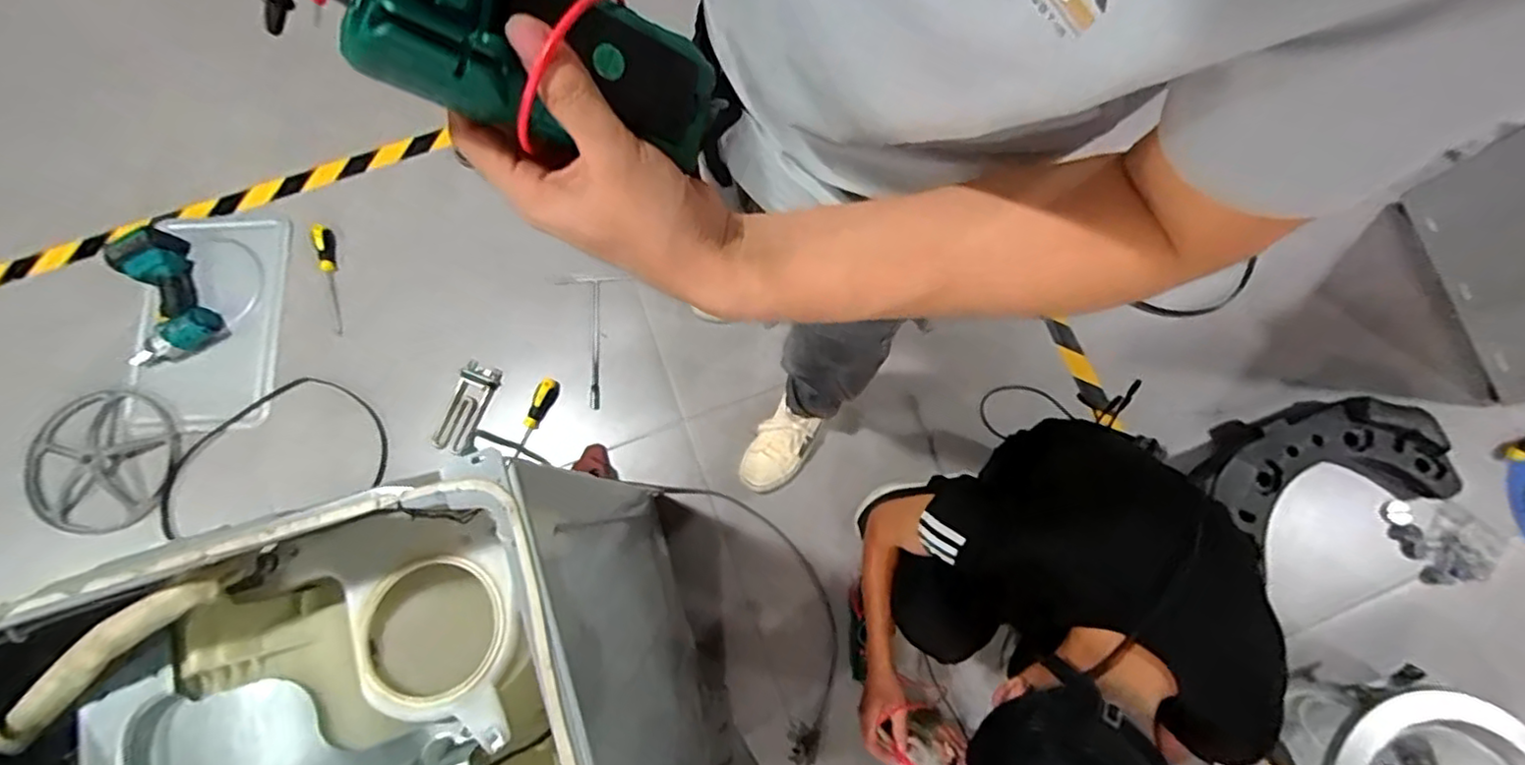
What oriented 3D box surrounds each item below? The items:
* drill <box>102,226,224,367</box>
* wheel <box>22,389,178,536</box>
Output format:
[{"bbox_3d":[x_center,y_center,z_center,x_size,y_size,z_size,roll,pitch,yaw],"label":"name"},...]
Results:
[{"bbox_3d":[-1.188,-0.174,1.296,0.167,0.066,0.251,-19,78,-5],"label":"drill"},{"bbox_3d":[-1.314,0.161,1.317,0.266,0.048,0.282,0,75,-1],"label":"wheel"}]

